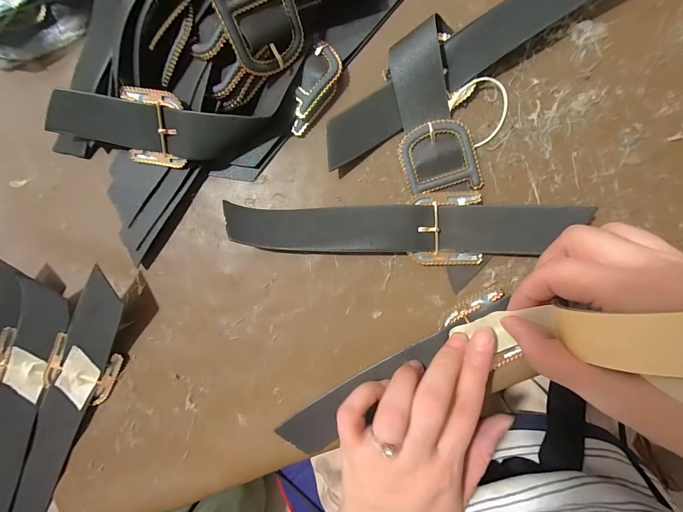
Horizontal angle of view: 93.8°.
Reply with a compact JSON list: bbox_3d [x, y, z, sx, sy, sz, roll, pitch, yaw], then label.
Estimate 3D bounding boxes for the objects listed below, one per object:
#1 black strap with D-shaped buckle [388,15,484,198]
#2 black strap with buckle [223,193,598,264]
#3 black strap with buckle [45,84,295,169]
[{"bbox_3d":[0.057,-0.094,0.206,0.045,0.022,0.101,-12,89,6],"label":"black strap with D-shaped buckle"},{"bbox_3d":[0.037,-0.020,0.212,0.225,0.016,0.043,3,91,6],"label":"black strap with buckle"},{"bbox_3d":[-0.120,-0.086,0.218,0.162,0.034,0.043,9,92,6],"label":"black strap with buckle"}]

